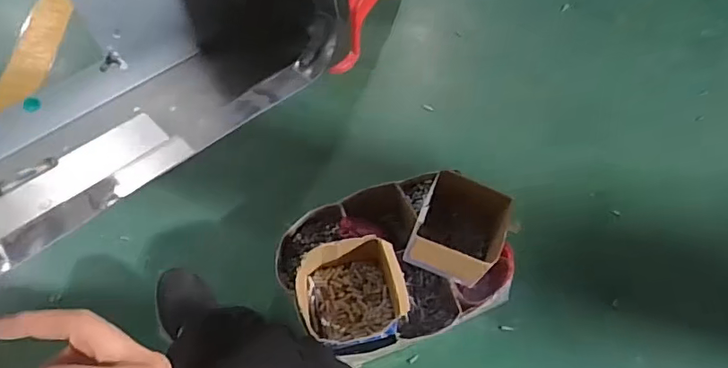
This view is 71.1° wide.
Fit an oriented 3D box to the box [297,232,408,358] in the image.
[{"bbox_3d":[-0.016,0.177,0.804,0.146,0.122,0.156,-13,63,-8],"label":"box"}]

